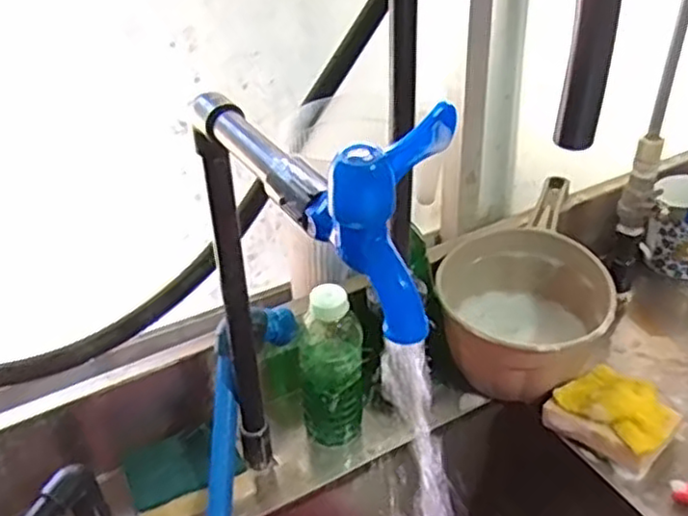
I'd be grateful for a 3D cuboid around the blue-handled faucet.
[{"bbox_3d":[-0.022,-0.059,0.370,0.065,0.088,0.224,-26,41,-30],"label":"blue-handled faucet"}]

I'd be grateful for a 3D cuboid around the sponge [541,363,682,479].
[{"bbox_3d":[0.254,0.147,0.658,0.087,0.049,0.103,-24,40,-28],"label":"sponge"}]

